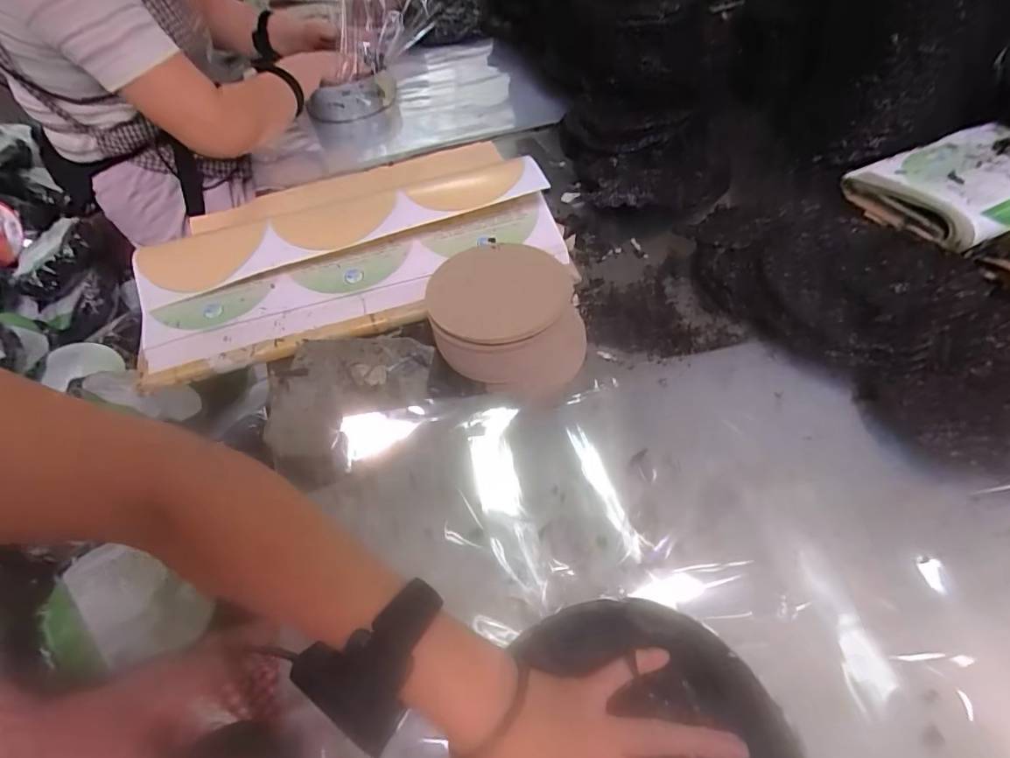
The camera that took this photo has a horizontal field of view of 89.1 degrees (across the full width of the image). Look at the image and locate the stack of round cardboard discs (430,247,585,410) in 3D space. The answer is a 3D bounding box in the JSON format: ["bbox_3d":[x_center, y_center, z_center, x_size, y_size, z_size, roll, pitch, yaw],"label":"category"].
[{"bbox_3d":[-0.002,-0.062,0.513,0.138,0.071,0.168,-11,52,-3],"label":"stack of round cardboard discs"}]

